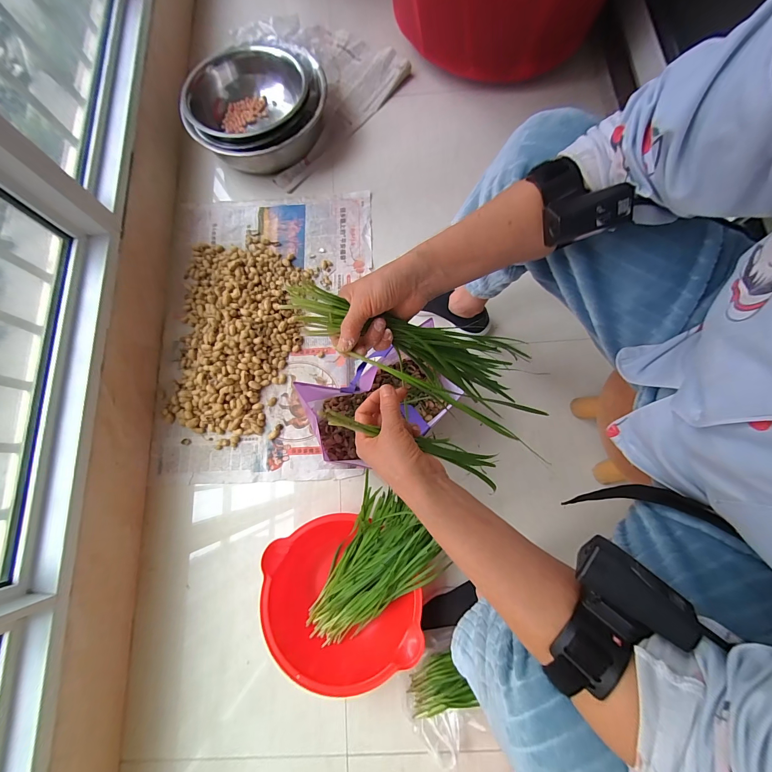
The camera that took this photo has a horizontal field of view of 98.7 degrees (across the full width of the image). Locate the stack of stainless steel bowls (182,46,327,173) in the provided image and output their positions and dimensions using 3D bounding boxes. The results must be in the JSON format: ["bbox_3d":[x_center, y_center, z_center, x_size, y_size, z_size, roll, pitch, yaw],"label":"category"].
[{"bbox_3d":[-0.329,-0.725,0.876,0.346,0.131,0.335,-7,76,1],"label":"stack of stainless steel bowls"}]

